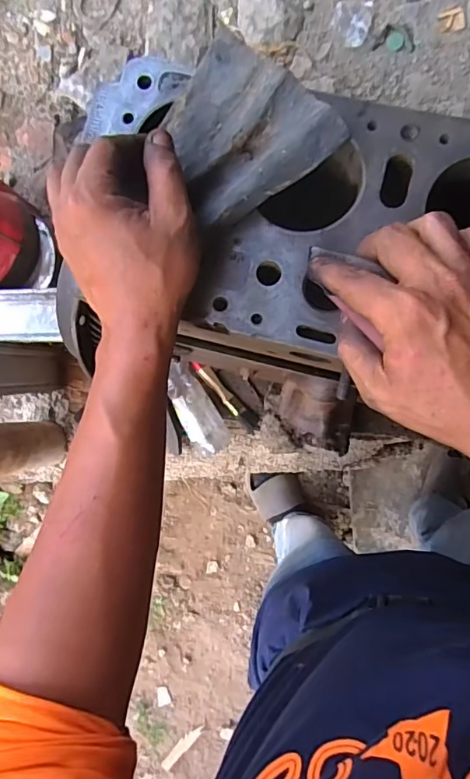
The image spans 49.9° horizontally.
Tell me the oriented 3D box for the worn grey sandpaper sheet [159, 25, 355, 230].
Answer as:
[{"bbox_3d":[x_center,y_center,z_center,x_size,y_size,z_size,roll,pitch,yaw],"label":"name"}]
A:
[{"bbox_3d":[0.001,-0.177,0.338,0.101,0.024,0.106,-33,87,6],"label":"worn grey sandpaper sheet"}]

